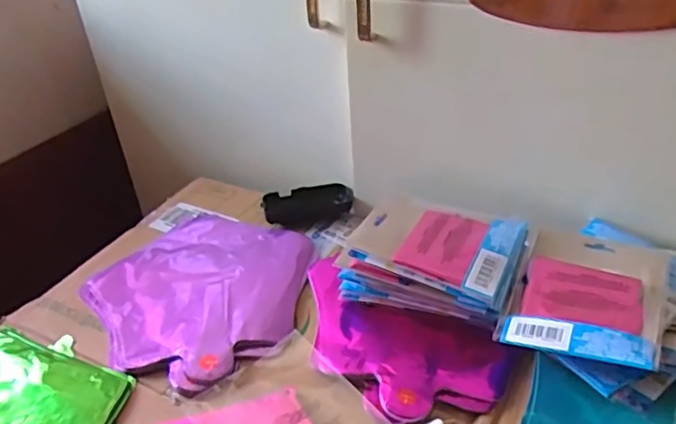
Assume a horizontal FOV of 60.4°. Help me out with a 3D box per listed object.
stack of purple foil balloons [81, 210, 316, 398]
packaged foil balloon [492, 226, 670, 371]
[{"bbox_3d":[-0.142,0.076,0.613,0.224,0.026,0.236,13,40,22],"label":"stack of purple foil balloons"},{"bbox_3d":[0.218,0.068,0.505,0.117,0.014,0.149,10,39,28],"label":"packaged foil balloon"}]

